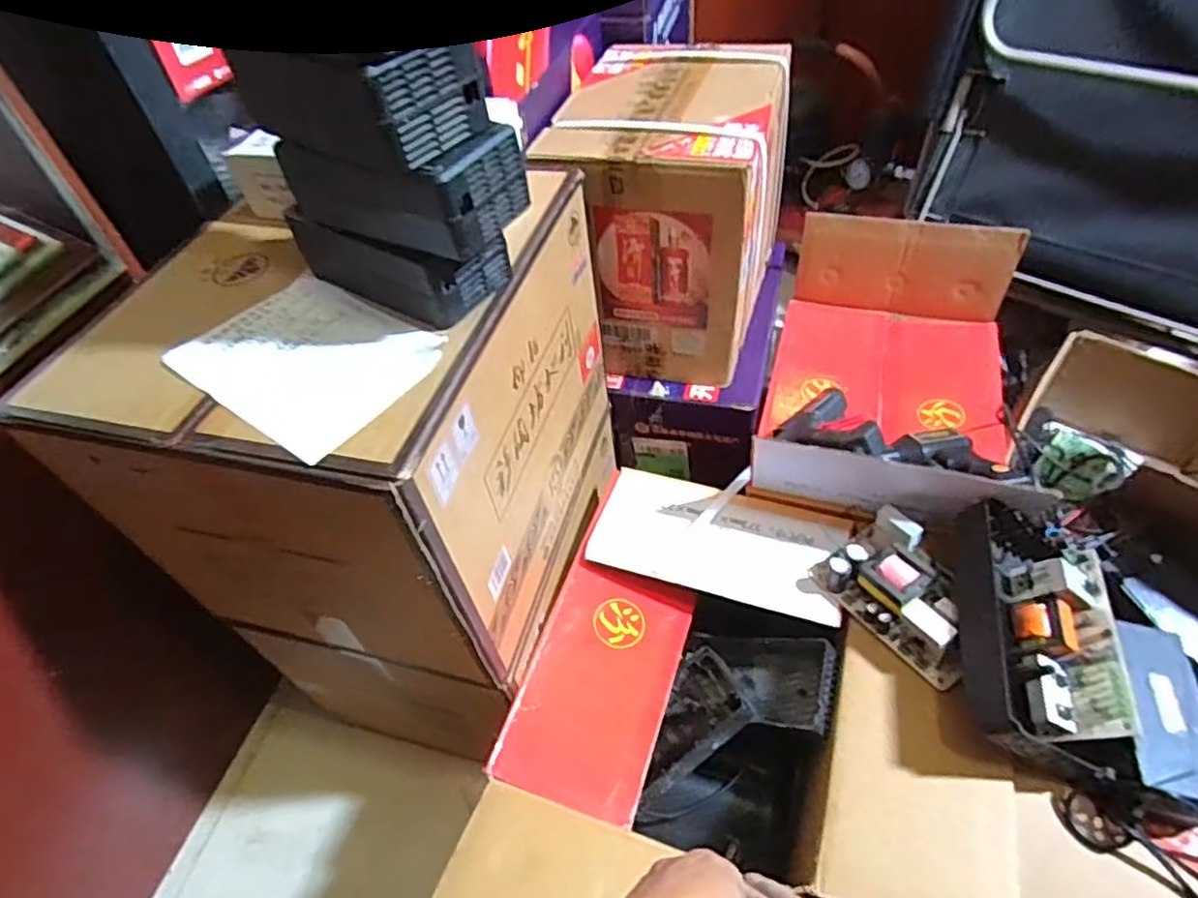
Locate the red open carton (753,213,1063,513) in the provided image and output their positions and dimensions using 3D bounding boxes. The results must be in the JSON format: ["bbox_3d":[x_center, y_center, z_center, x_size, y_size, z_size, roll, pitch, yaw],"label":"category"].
[{"bbox_3d":[0.361,-0.082,0.831,0.290,0.226,0.416,12,52,16],"label":"red open carton"}]

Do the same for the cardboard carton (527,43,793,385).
[{"bbox_3d":[0.096,-0.298,0.847,0.230,0.296,0.304,11,52,16],"label":"cardboard carton"}]

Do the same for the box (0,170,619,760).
[{"bbox_3d":[-0.195,-0.005,0.693,0.333,0.402,0.394,13,52,17],"label":"box"}]

